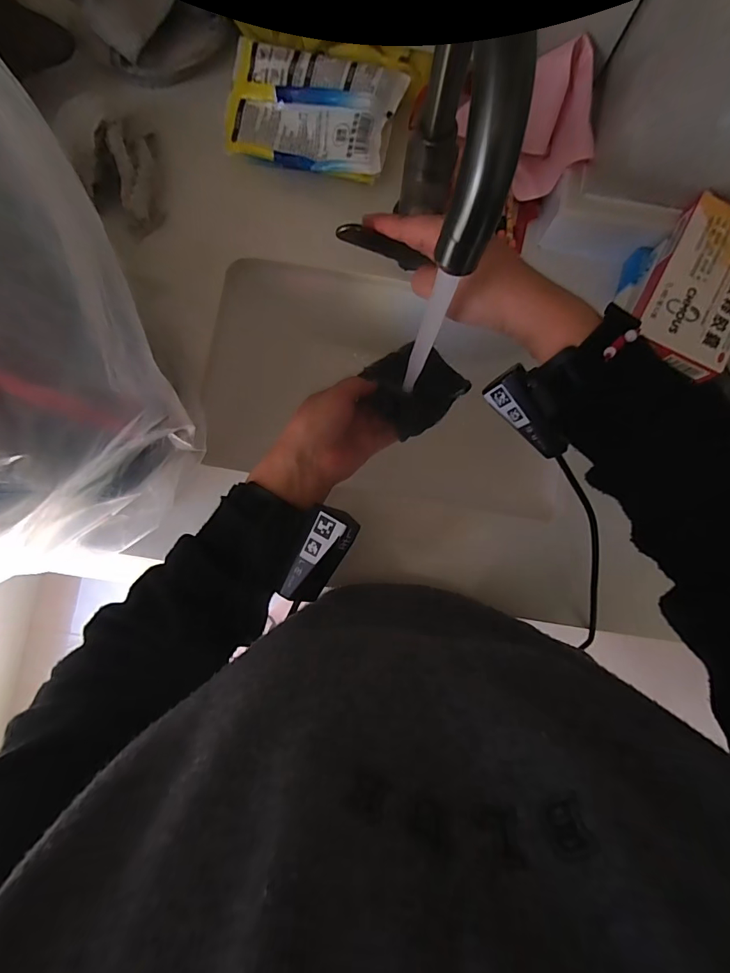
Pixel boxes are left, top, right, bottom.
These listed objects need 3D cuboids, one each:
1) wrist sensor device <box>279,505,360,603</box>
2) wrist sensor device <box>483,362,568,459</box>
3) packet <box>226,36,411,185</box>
[{"bbox_3d":[-0.031,0.048,0.306,0.029,0.018,0.070,29,100,1],"label":"wrist sensor device"},{"bbox_3d":[0.121,-0.055,0.317,0.070,0.031,0.022,49,47,2],"label":"wrist sensor device"},{"bbox_3d":[-0.049,-0.331,0.391,0.157,0.018,0.098,20,103,10],"label":"packet"}]

